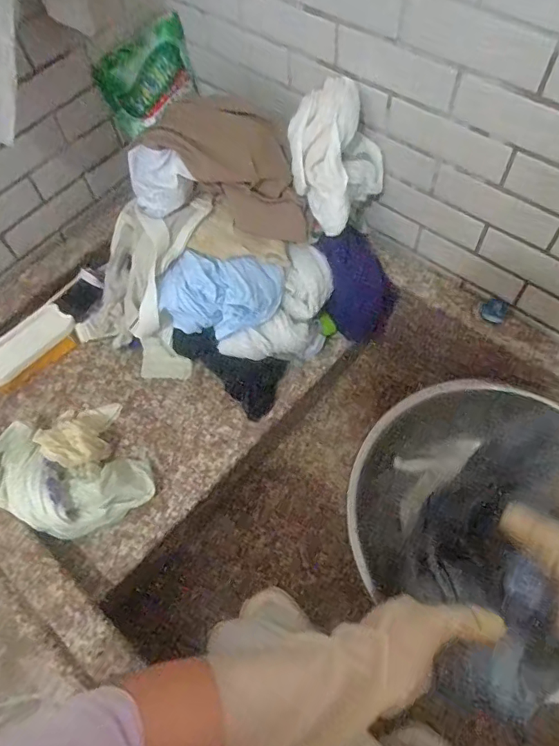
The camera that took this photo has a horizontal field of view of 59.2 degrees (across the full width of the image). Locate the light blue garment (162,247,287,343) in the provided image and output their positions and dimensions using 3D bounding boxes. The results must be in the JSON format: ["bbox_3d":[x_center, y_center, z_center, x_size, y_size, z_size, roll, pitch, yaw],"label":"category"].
[{"bbox_3d":[-0.071,-0.093,0.611,0.145,0.082,0.074,0,62,3],"label":"light blue garment"}]

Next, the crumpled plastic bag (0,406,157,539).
[{"bbox_3d":[-0.260,0.120,0.581,0.170,0.079,0.164,-33,65,-14],"label":"crumpled plastic bag"}]

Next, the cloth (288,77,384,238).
[{"bbox_3d":[0.060,-0.256,0.584,0.101,0.114,0.107,32,68,18],"label":"cloth"}]

